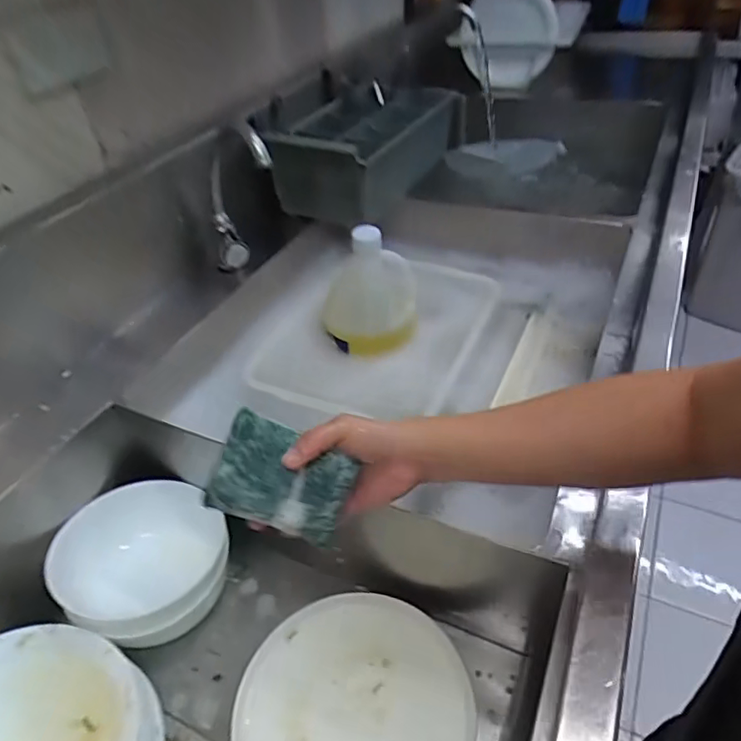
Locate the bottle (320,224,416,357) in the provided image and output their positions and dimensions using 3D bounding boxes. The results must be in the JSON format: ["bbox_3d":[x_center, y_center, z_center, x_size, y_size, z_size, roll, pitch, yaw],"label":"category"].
[{"bbox_3d":[-0.003,-0.129,0.842,0.139,0.160,0.127,-4,41,2],"label":"bottle"}]

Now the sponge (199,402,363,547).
[{"bbox_3d":[-0.067,0.084,0.437,0.101,0.078,0.010,23,3,-2],"label":"sponge"}]

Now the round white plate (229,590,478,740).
[{"bbox_3d":[-0.016,0.339,0.564,0.228,0.027,0.221,-6,41,0],"label":"round white plate"}]

